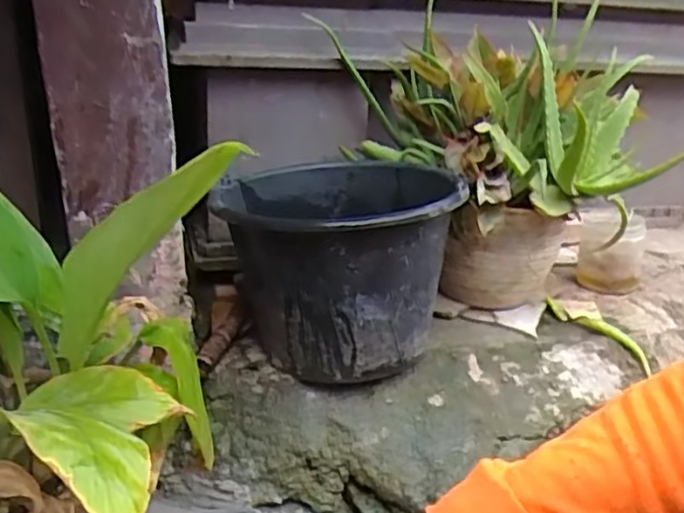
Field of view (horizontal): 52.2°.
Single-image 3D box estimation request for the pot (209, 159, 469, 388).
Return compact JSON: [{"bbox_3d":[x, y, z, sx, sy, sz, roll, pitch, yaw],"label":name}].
[{"bbox_3d":[0.003,0.013,0.828,0.260,0.196,0.294,0,18,5],"label":"pot"}]

